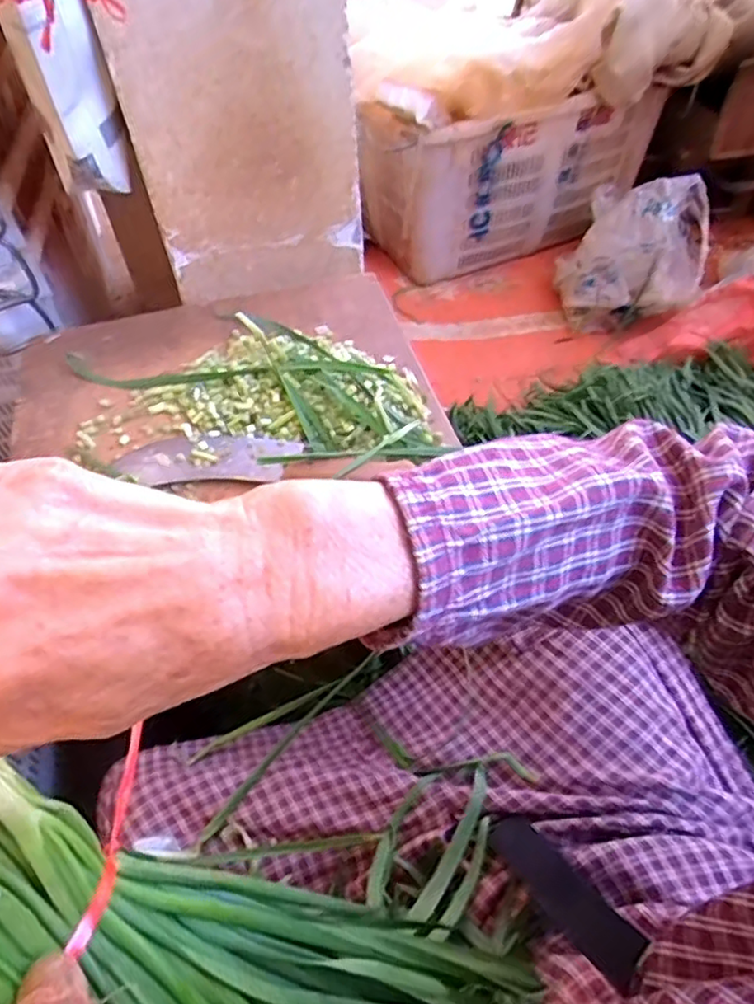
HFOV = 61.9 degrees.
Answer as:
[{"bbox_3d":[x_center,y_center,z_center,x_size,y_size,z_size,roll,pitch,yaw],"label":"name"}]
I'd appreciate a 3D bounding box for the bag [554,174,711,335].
[{"bbox_3d":[0.508,-0.482,1.268,0.276,0.260,0.255,19,55,16],"label":"bag"}]

